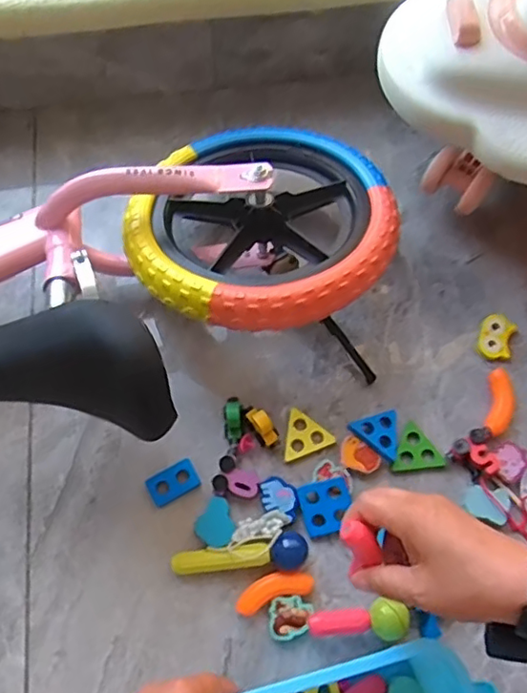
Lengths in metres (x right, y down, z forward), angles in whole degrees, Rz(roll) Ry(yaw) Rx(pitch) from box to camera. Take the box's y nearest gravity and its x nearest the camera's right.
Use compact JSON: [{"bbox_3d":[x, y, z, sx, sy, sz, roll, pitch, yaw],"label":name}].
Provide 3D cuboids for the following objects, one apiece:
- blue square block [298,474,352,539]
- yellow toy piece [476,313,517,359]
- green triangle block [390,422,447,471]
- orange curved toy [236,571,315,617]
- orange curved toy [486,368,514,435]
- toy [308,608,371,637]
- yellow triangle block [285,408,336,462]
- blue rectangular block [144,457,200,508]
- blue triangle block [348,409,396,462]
[{"bbox_3d":[0.058,0.148,0.543,0.047,0.013,0.047,-15,69,-6],"label":"blue square block"},{"bbox_3d":[0.241,-0.010,0.605,0.034,0.012,0.051,21,70,8],"label":"yellow toy piece"},{"bbox_3d":[0.142,0.103,0.559,0.047,0.010,0.049,-32,72,-12],"label":"green triangle block"},{"bbox_3d":[0.009,0.215,0.517,0.069,0.018,0.024,-18,70,-7],"label":"orange curved toy"},{"bbox_3d":[0.234,0.056,0.576,0.027,0.013,0.066,13,69,5],"label":"orange curved toy"},{"bbox_3d":[0.065,0.237,0.505,0.052,0.018,0.019,-6,69,-2],"label":"toy"},{"bbox_3d":[0.039,0.082,0.570,0.050,0.011,0.044,-20,70,-7],"label":"yellow triangle block"},{"bbox_3d":[-0.086,0.129,0.555,0.047,0.007,0.029,-27,71,-10],"label":"blue rectangular block"},{"bbox_3d":[0.111,0.089,0.564,0.045,0.016,0.046,-19,70,-7],"label":"blue triangle block"}]

